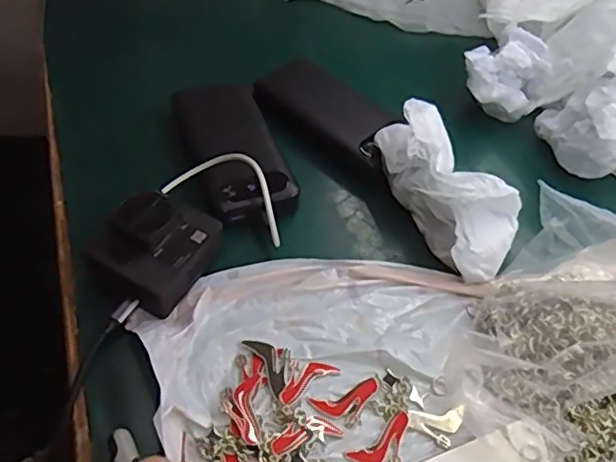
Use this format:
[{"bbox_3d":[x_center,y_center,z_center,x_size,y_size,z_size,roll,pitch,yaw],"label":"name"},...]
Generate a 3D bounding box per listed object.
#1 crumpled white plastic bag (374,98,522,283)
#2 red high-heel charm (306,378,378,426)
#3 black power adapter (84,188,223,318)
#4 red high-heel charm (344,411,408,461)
[{"bbox_3d":[0.113,-0.036,0.465,0.068,0.069,0.145,-18,54,-17],"label":"crumpled white plastic bag"},{"bbox_3d":[0.027,0.113,0.384,0.048,0.004,0.024,-16,54,-15],"label":"red high-heel charm"},{"bbox_3d":[-0.109,0.010,0.428,0.064,0.046,0.077,27,55,18],"label":"black power adapter"},{"bbox_3d":[0.049,0.136,0.369,0.046,0.004,0.025,-28,58,-23],"label":"red high-heel charm"}]

